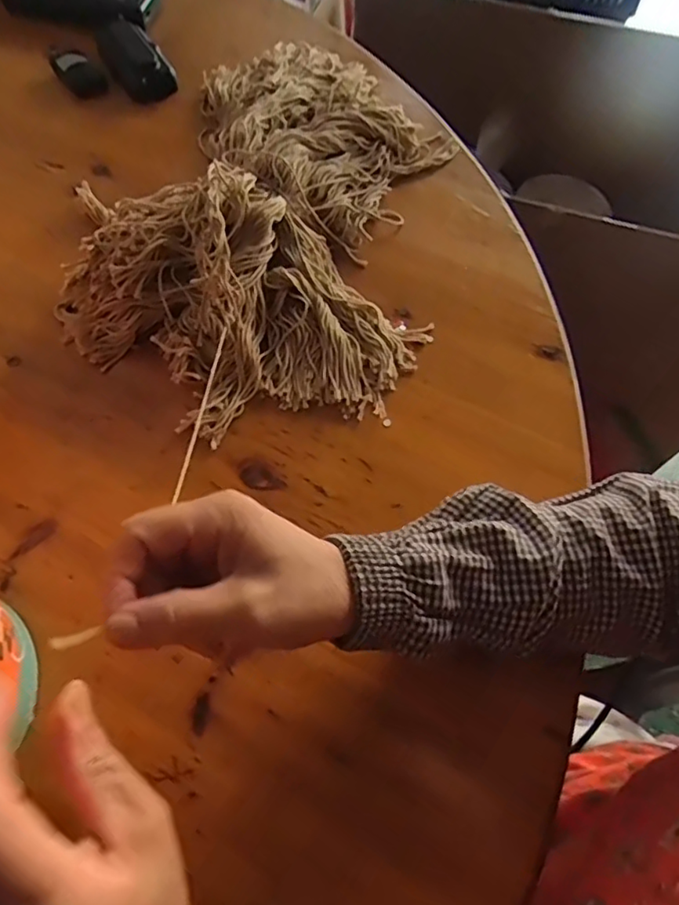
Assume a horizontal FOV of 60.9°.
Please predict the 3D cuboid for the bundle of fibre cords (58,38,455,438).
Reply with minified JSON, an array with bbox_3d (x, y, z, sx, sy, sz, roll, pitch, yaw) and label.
[{"bbox_3d":[-0.040,-0.213,0.471,0.255,0.069,0.415,16,63,4],"label":"bundle of fibre cords"}]

